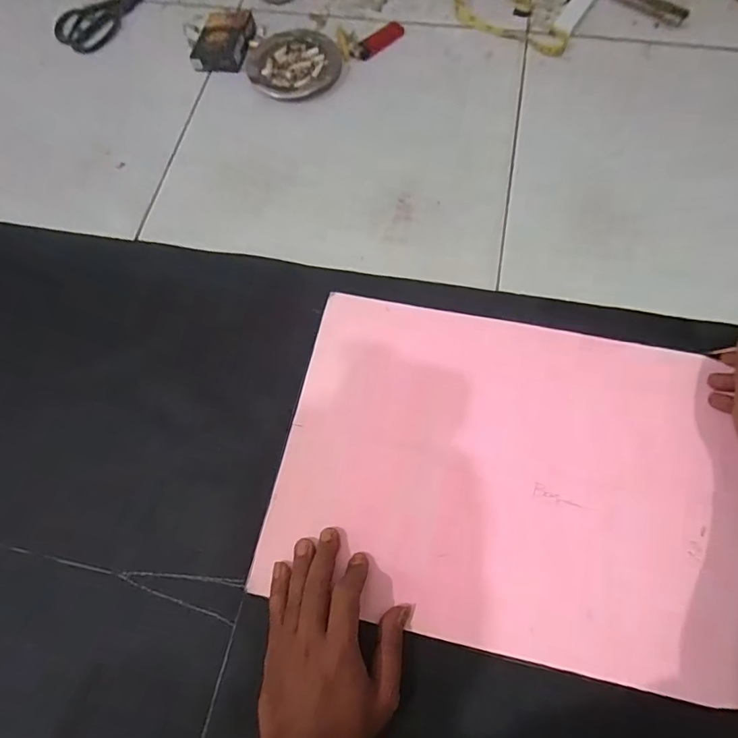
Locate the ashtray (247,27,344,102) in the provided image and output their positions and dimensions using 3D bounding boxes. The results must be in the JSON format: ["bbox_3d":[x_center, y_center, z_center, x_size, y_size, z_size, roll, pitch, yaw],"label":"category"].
[{"bbox_3d":[-0.097,-0.391,0.615,0.112,0.014,0.116,-1,69,2],"label":"ashtray"}]

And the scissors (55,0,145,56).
[{"bbox_3d":[-0.355,-0.532,0.682,0.078,0.008,0.225,23,71,11],"label":"scissors"}]

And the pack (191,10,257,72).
[{"bbox_3d":[-0.187,-0.428,0.628,0.064,0.026,0.095,10,69,6],"label":"pack"}]

